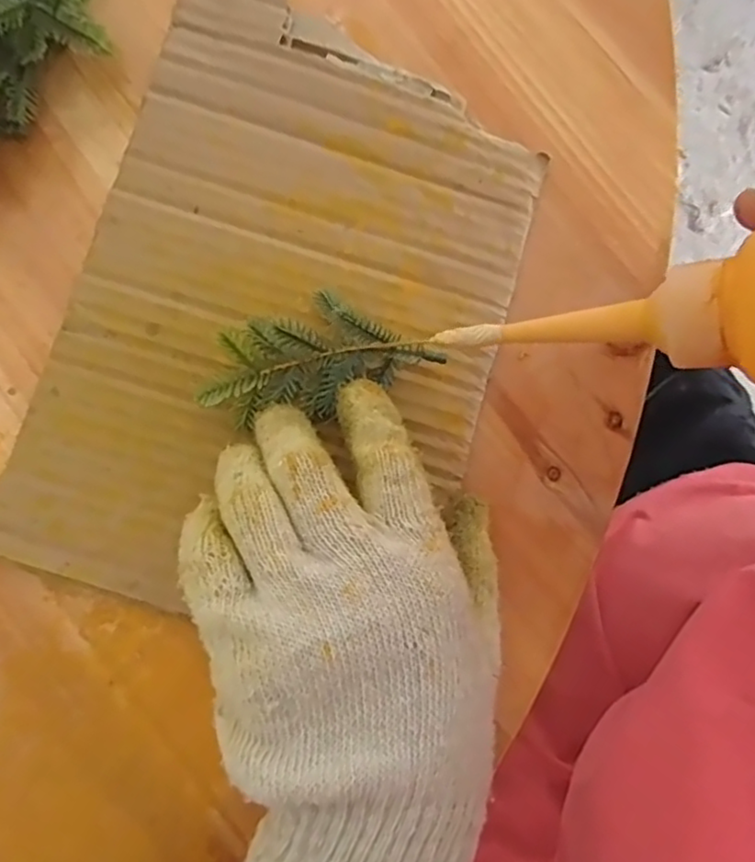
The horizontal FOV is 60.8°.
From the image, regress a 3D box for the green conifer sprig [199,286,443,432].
[{"bbox_3d":[-0.023,-0.031,0.248,0.088,0.018,0.046,-13,78,-8],"label":"green conifer sprig"}]

